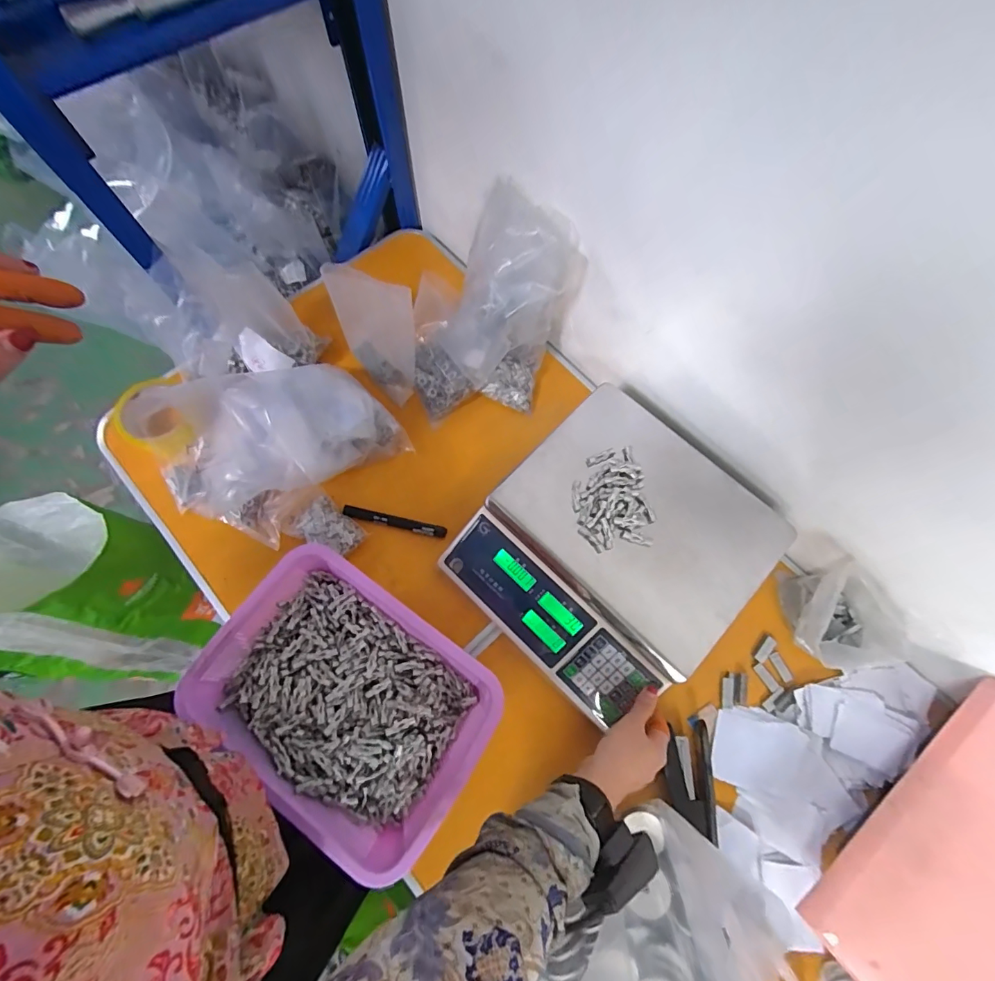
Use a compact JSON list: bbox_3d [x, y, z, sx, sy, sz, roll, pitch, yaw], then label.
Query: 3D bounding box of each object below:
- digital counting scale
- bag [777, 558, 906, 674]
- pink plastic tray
[{"bbox_3d":[0.136,0.067,0.539,0.283,0.103,0.309,42,75,12],"label":"digital counting scale"},{"bbox_3d":[0.399,0.147,0.521,0.096,0.095,0.115,2,71,-1],"label":"bag"},{"bbox_3d":[-0.164,0.228,0.508,0.300,0.077,0.222,32,73,9],"label":"pink plastic tray"}]

